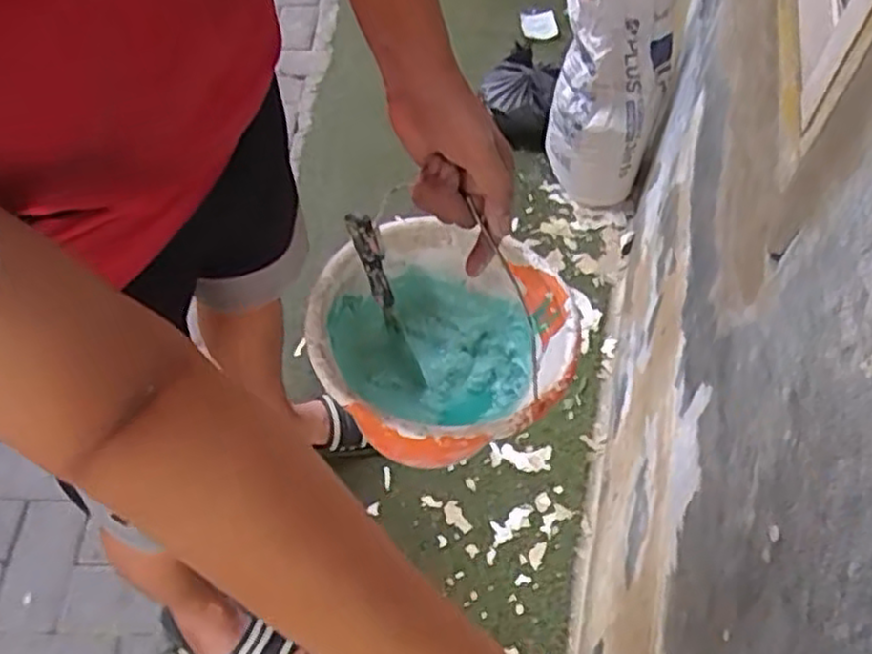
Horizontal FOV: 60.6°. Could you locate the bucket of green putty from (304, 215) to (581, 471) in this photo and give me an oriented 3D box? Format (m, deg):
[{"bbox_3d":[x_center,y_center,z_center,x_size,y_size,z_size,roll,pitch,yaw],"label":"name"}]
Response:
[{"bbox_3d":[0.007,0.021,0.735,0.231,0.164,0.231,-1,60,1],"label":"bucket of green putty"}]

